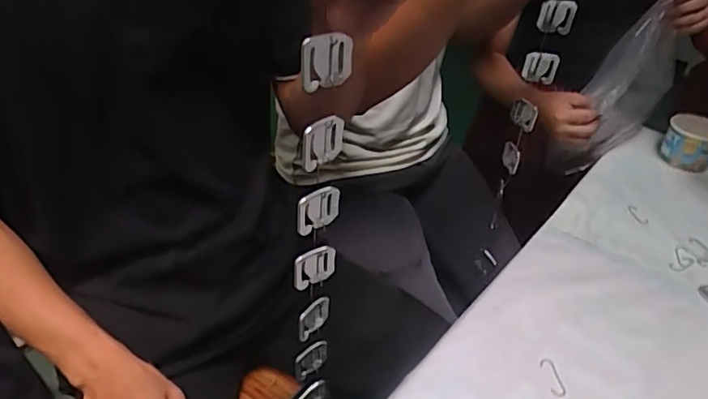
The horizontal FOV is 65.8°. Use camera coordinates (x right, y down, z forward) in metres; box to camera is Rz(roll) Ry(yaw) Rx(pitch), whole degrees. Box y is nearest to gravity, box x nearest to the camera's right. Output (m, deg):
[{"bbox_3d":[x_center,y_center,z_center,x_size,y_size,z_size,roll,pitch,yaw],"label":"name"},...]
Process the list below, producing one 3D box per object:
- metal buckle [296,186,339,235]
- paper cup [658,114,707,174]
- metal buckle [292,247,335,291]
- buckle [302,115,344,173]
[{"bbox_3d":[-0.031,0.010,0.453,0.040,0.044,0.009,-25,46,-35],"label":"metal buckle"},{"bbox_3d":[0.581,-0.094,0.945,0.090,0.081,0.075,25,39,25],"label":"paper cup"},{"bbox_3d":[-0.035,0.061,0.491,0.039,0.044,0.004,-12,40,-23],"label":"metal buckle"},{"bbox_3d":[-0.023,-0.044,0.417,0.008,0.047,0.040,37,53,26],"label":"buckle"}]

